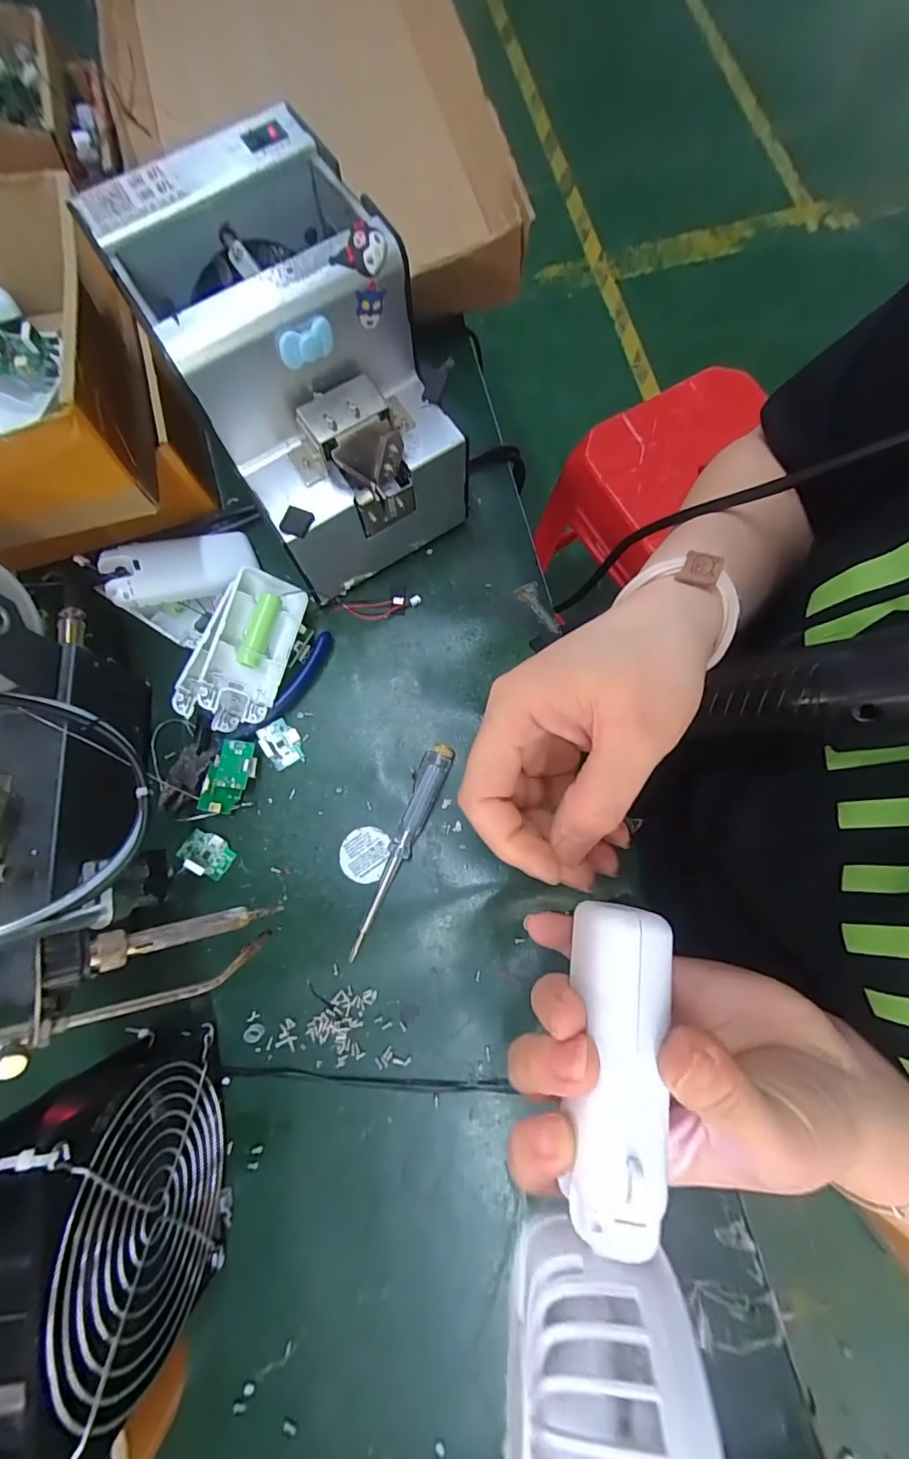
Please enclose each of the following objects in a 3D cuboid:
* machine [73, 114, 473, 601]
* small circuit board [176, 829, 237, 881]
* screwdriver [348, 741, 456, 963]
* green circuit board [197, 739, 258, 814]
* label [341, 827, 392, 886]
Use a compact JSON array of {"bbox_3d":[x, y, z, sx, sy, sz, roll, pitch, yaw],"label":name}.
[{"bbox_3d":[-0.087,-0.201,0.301,0.120,0.155,0.163,-32,78,-6],"label":"machine"},{"bbox_3d":[-0.155,0.077,0.306,0.030,0.012,0.022,34,75,-5],"label":"small circuit board"},{"bbox_3d":[-0.033,0.073,0.309,0.017,0.012,0.136,21,78,6],"label":"screwdriver"},{"bbox_3d":[-0.144,0.030,0.314,0.027,0.010,0.047,12,87,-9],"label":"green circuit board"},{"bbox_3d":[-0.058,0.079,0.313,0.031,0.004,0.034,0,77,2],"label":"label"}]

